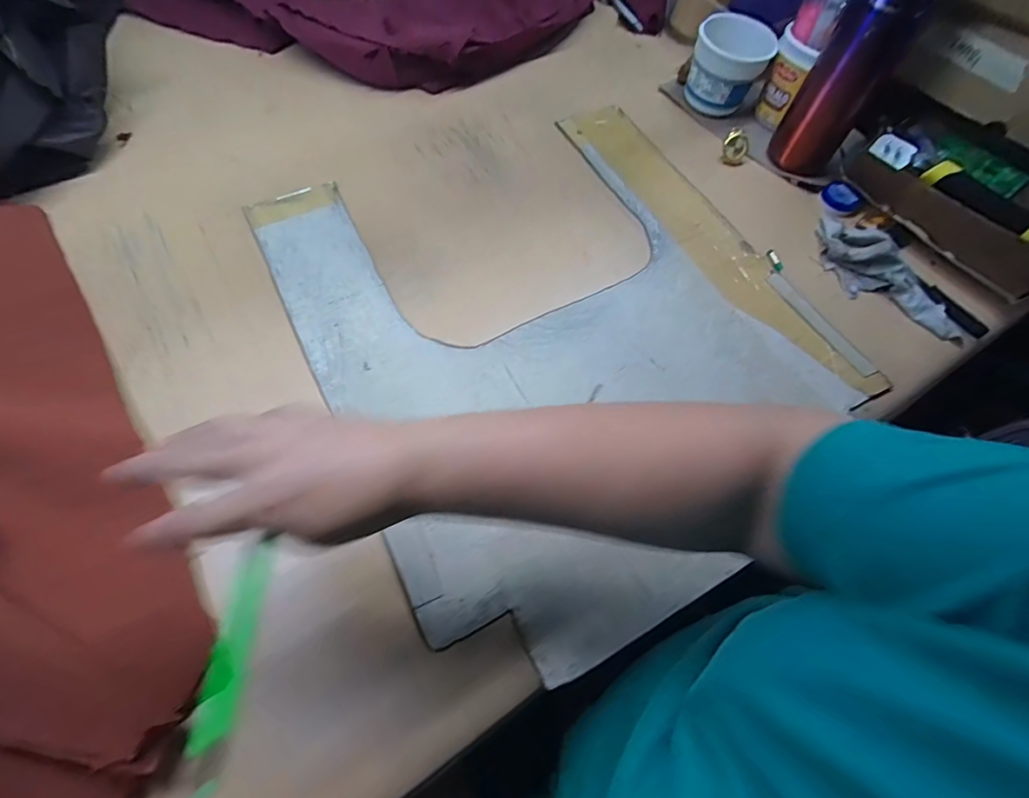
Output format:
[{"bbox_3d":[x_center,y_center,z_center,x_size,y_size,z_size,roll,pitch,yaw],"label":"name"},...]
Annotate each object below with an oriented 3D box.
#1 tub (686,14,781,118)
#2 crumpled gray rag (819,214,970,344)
[{"bbox_3d":[0.261,-0.407,0.606,0.088,0.082,0.088,2,62,-3],"label":"tub"},{"bbox_3d":[0.380,-0.128,0.496,0.066,0.032,0.170,-19,65,-14],"label":"crumpled gray rag"}]

